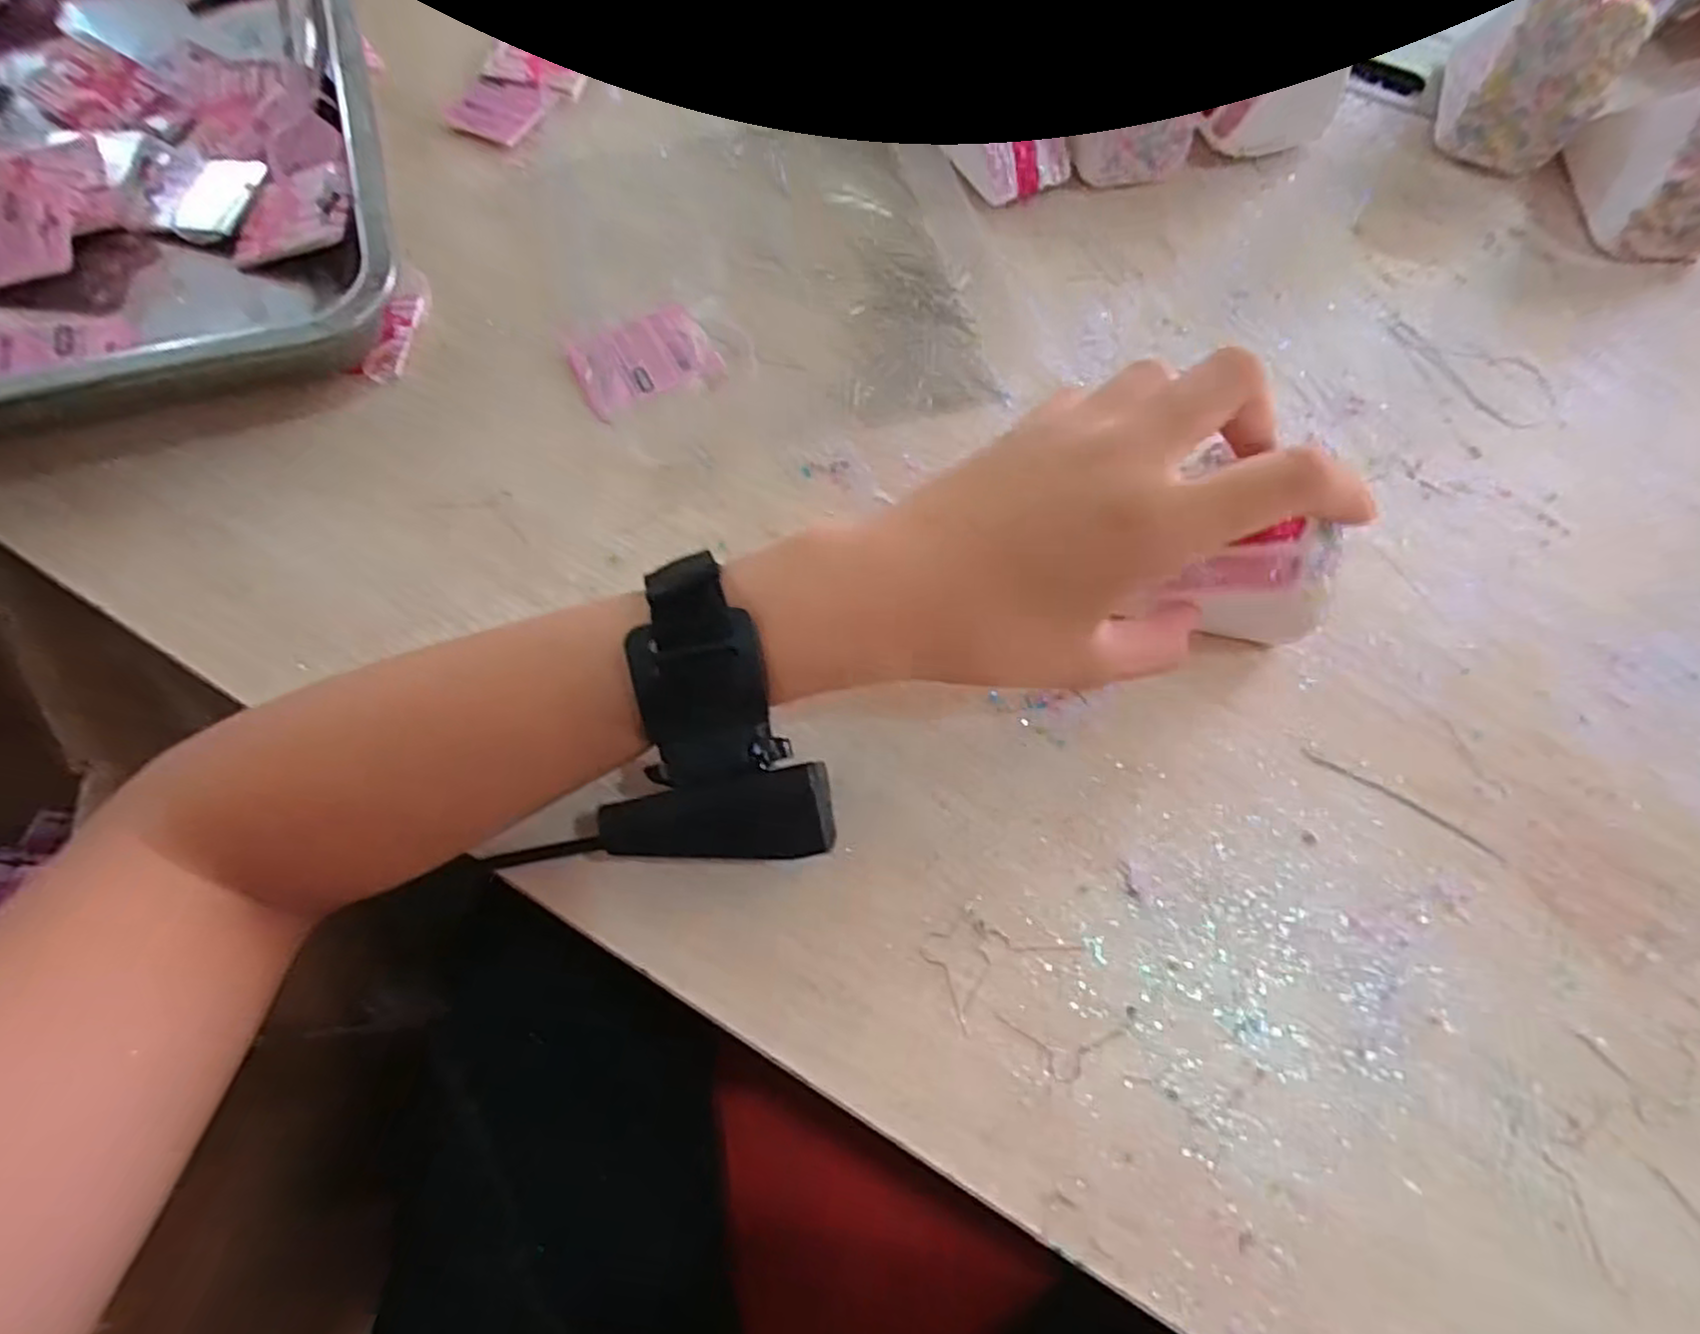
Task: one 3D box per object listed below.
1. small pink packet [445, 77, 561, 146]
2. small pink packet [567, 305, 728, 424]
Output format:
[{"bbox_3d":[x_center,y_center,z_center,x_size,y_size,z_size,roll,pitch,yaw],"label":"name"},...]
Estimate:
[{"bbox_3d":[-0.180,-0.289,0.388,0.042,0.005,0.047,22,71,8],"label":"small pink packet"},{"bbox_3d":[-0.091,-0.135,0.330,0.060,0.004,0.048,-23,71,-8],"label":"small pink packet"}]

